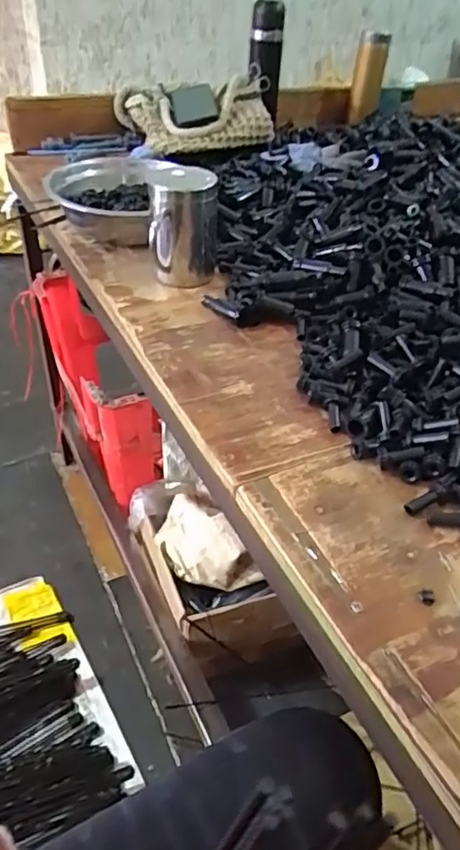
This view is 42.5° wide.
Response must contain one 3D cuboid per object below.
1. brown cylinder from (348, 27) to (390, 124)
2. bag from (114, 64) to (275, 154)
[{"bbox_3d":[0.295,-0.739,1.264,0.063,0.161,0.065,10,41,7],"label":"brown cylinder"},{"bbox_3d":[-0.038,-0.579,1.080,0.276,0.075,0.222,-20,46,-25],"label":"bag"}]

